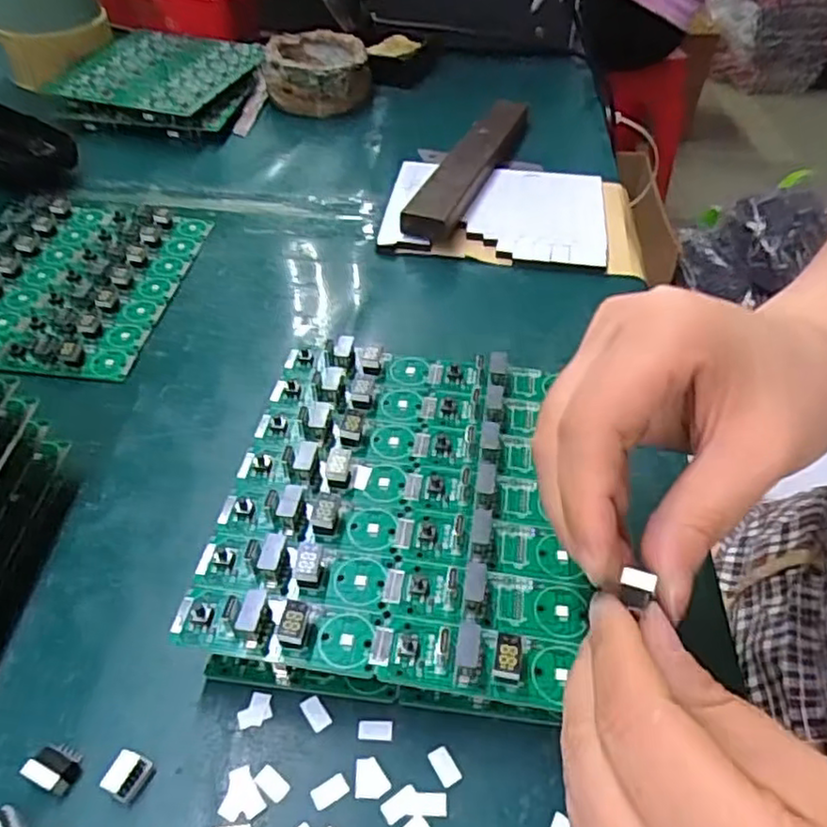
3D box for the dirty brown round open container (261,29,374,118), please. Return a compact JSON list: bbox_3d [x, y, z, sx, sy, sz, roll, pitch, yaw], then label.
[{"bbox_3d":[-0.081,-0.288,0.567,0.084,0.046,0.084,-3,47,-4],"label":"dirty brown round open container"}]

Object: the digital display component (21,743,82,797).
[{"bbox_3d":[-0.114,0.112,0.212,0.014,0.010,0.013,17,49,14],"label":"digital display component"}]

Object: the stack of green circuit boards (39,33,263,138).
[{"bbox_3d":[-0.207,-0.271,0.554,0.142,0.035,0.133,7,47,6],"label":"stack of green circuit boards"}]

